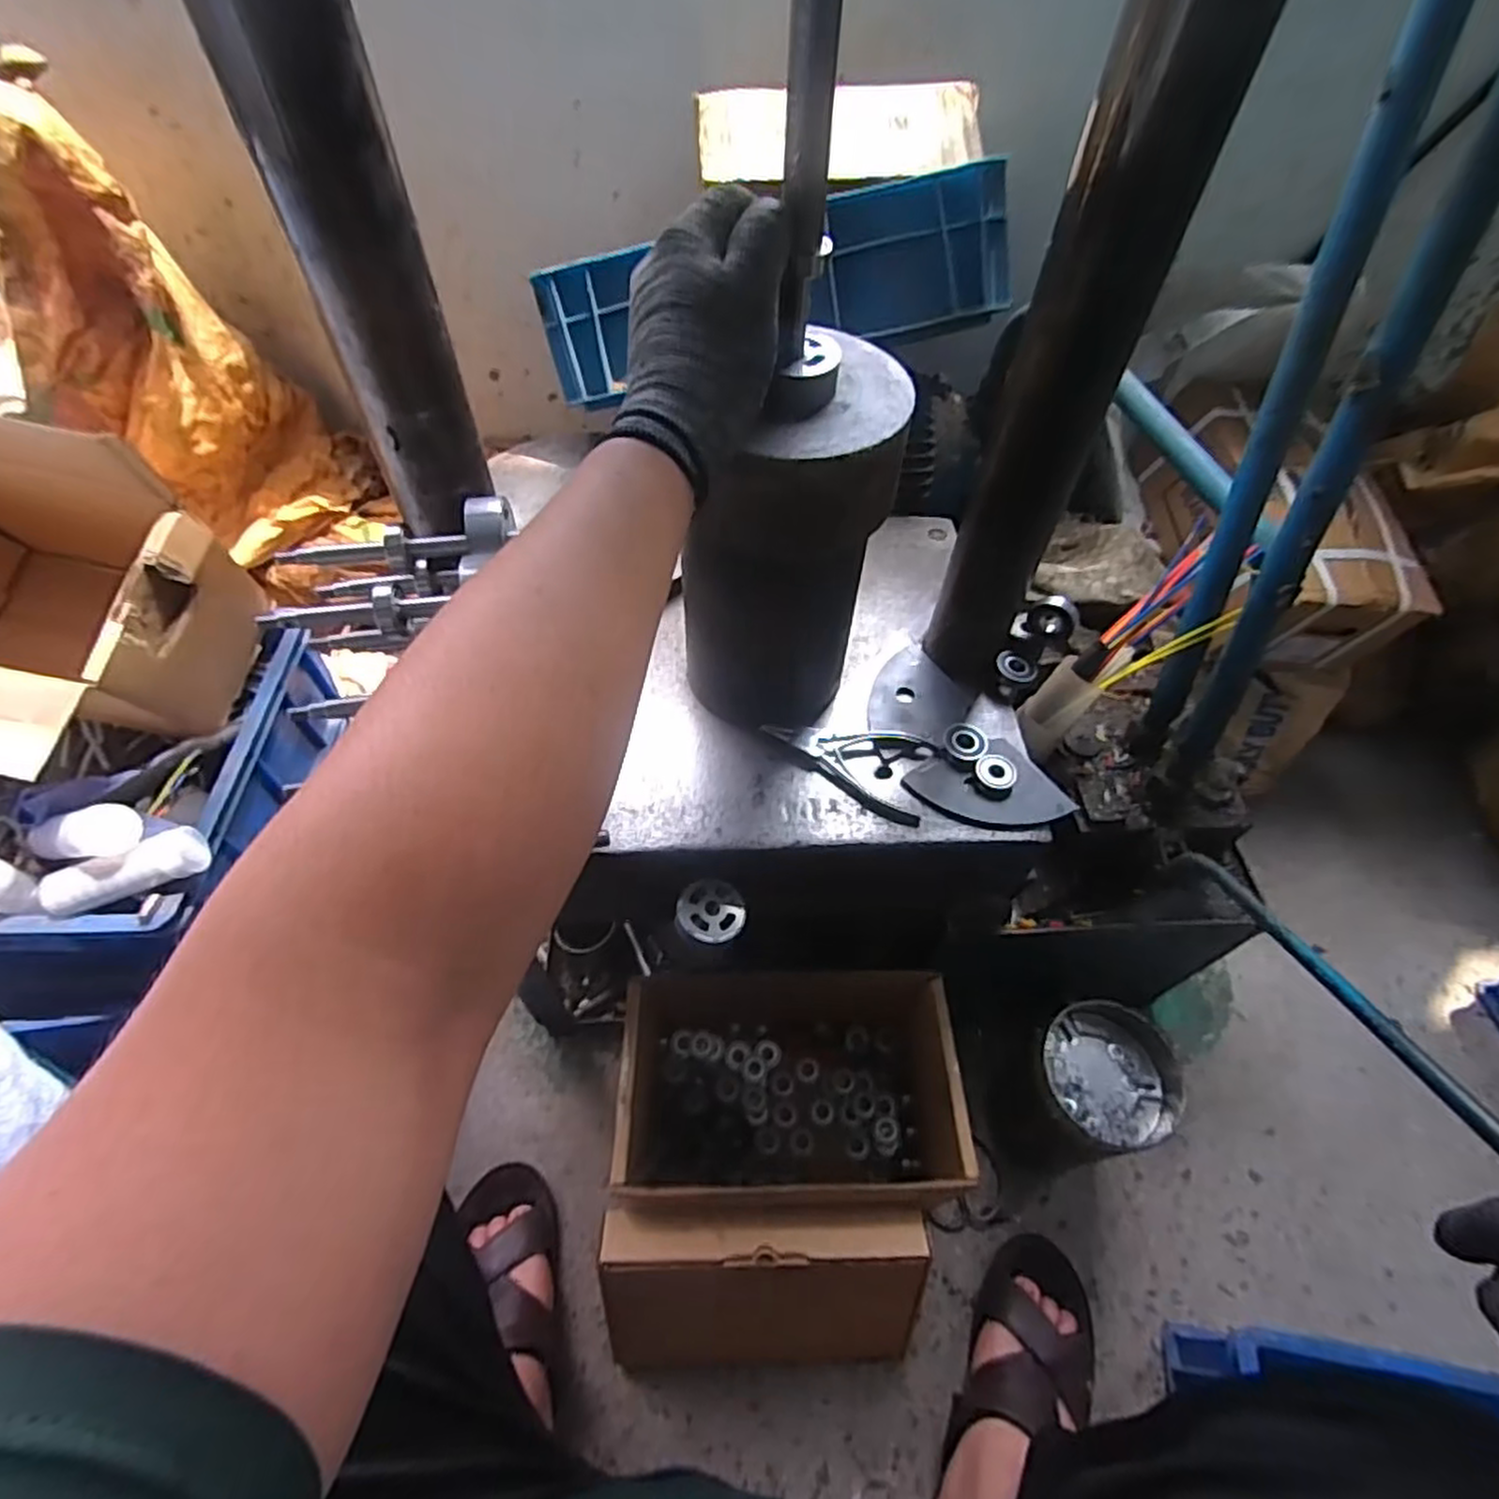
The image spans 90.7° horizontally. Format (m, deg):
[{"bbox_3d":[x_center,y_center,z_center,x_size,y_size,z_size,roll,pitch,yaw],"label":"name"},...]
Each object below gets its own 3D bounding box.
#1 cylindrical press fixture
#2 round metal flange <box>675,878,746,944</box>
[{"bbox_3d":[0.020,-0.128,0.524,0.140,0.256,0.122,6,54,3],"label":"cylindrical press fixture"},{"bbox_3d":[-0.028,0.120,0.551,0.053,0.006,0.048,15,57,-17],"label":"round metal flange"}]

